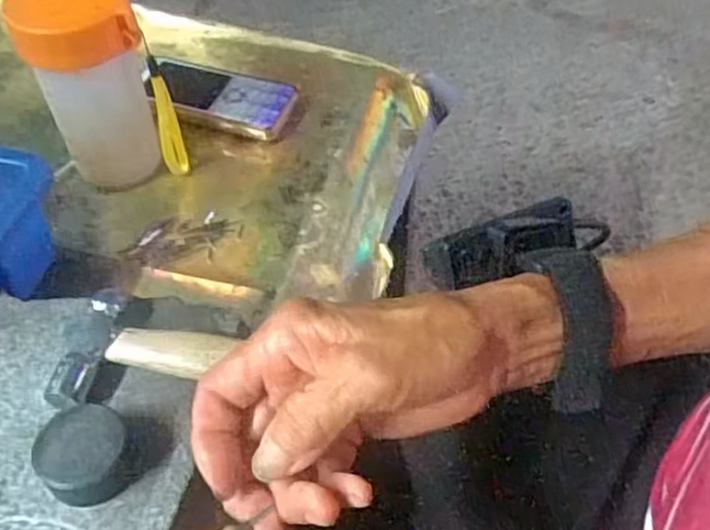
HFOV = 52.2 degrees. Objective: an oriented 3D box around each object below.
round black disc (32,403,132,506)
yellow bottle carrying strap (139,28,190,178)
[{"bbox_3d":[-0.114,0.081,0.307,0.035,0.023,0.036,0,49,-1],"label":"round black disc"},{"bbox_3d":[-0.124,-0.101,0.474,0.015,0.110,0.009,-18,52,-16],"label":"yellow bottle carrying strap"}]

